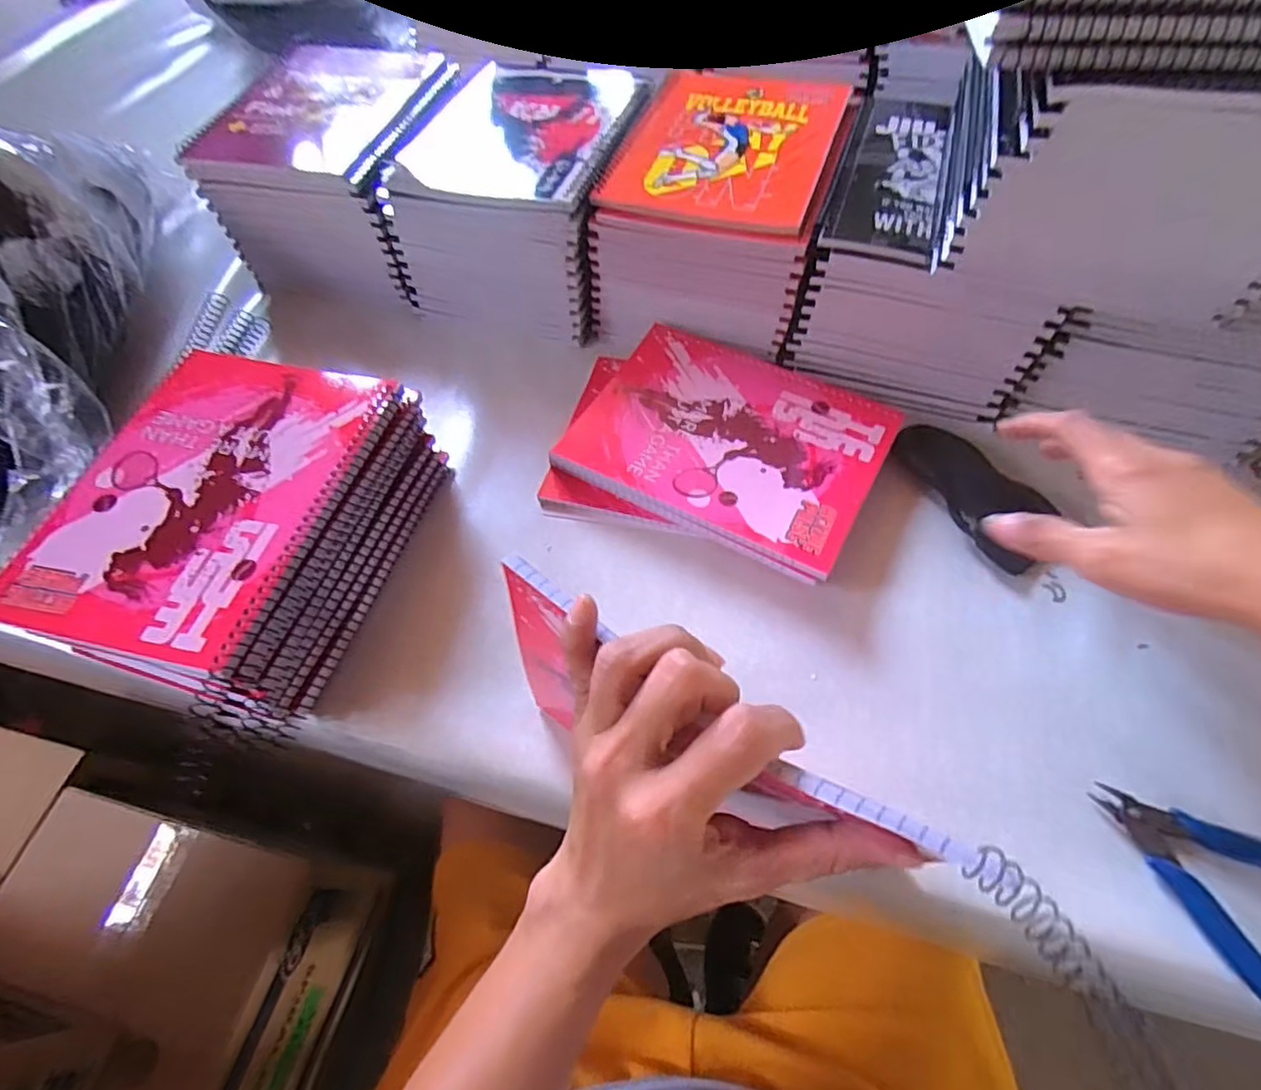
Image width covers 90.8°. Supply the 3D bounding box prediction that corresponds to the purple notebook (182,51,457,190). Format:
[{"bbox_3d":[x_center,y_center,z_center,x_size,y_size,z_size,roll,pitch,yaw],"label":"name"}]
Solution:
[{"bbox_3d":[-0.244,-0.364,0.518,0.166,0.017,0.190,10,61,9],"label":"purple notebook"}]

